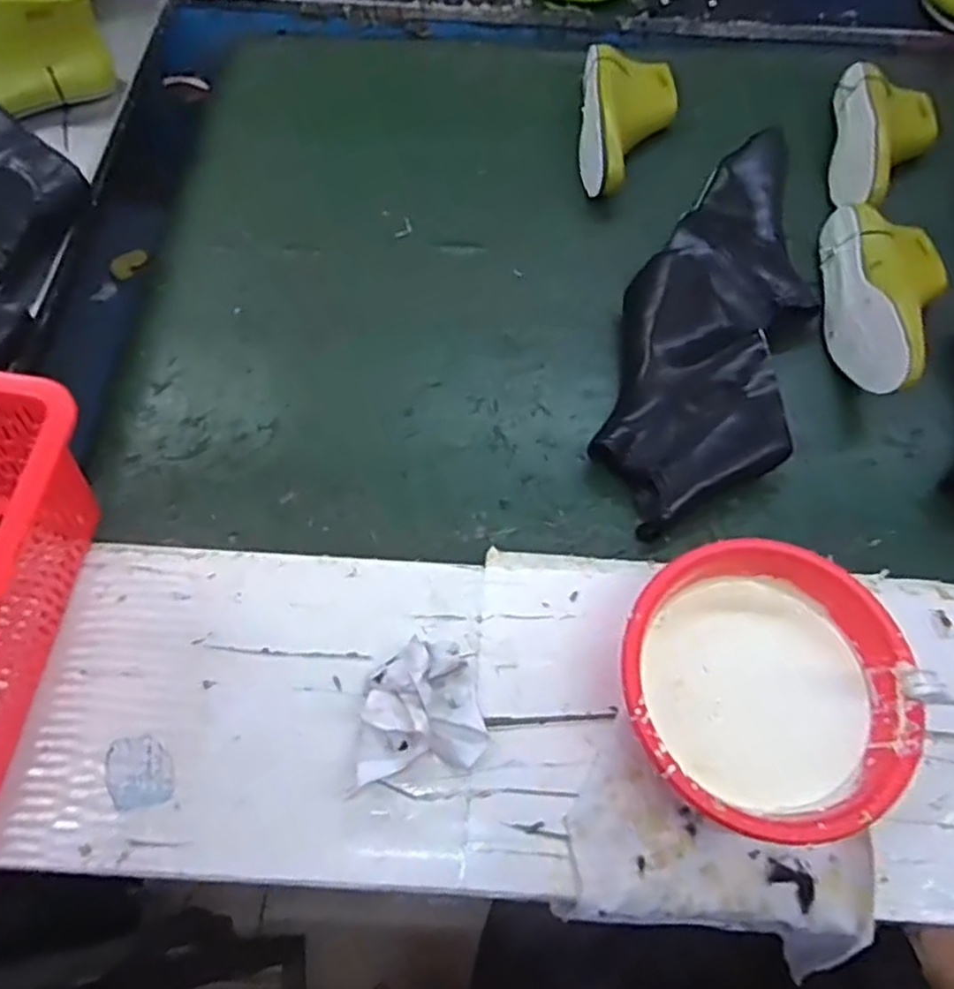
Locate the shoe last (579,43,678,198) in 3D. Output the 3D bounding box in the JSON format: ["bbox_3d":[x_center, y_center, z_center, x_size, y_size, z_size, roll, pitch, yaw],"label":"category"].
[{"bbox_3d":[0.176,-0.426,0.809,0.110,0.065,0.209,6,65,2],"label":"shoe last"}]

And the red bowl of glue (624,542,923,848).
[{"bbox_3d":[0.194,0.137,0.498,0.186,0.082,0.184,0,65,-1],"label":"red bowl of glue"}]

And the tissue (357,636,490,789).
[{"bbox_3d":[-0.041,0.144,0.501,0.091,0.054,0.098,-7,65,-4],"label":"tissue"}]

